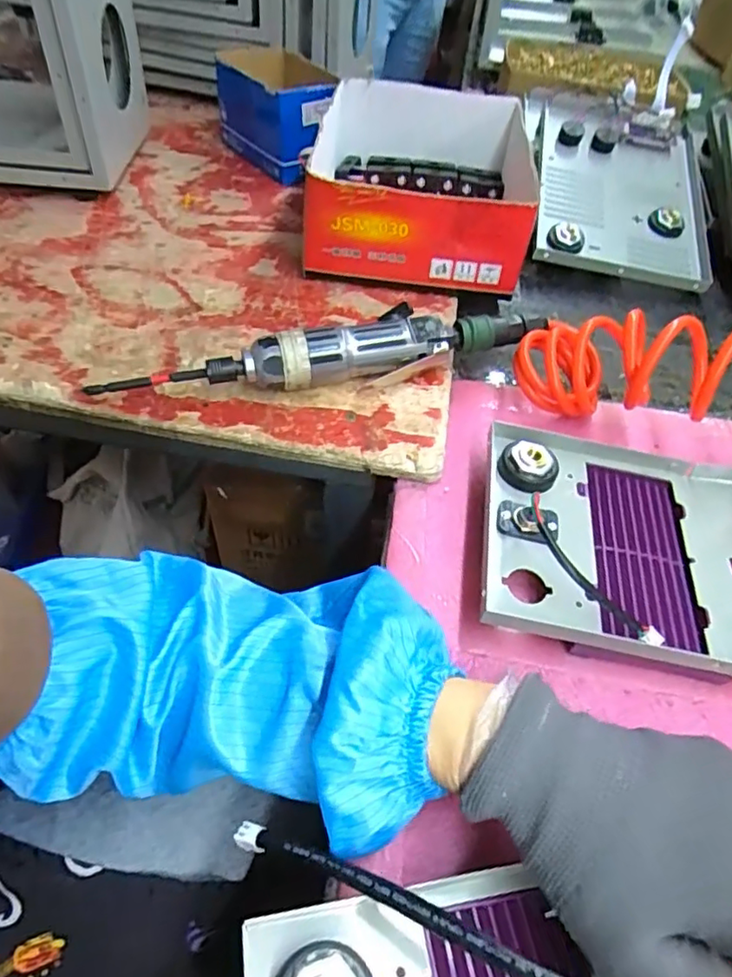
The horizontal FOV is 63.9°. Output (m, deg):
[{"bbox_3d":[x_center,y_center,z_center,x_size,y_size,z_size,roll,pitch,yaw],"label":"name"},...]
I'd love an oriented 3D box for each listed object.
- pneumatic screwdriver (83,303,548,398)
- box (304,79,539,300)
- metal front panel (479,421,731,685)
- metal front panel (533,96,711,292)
[{"bbox_3d":[-0.028,-0.100,0.442,0.338,0.049,0.048,-8,52,-11],"label":"pneumatic screwdriver"},{"bbox_3d":[0.054,-0.310,0.599,0.214,0.097,0.295,10,50,3],"label":"box"},{"bbox_3d":[0.187,0.037,0.366,0.229,0.039,0.155,10,49,2],"label":"metal front panel"},{"bbox_3d":[0.284,-0.338,0.659,0.183,0.028,0.273,12,63,1],"label":"metal front panel"}]

